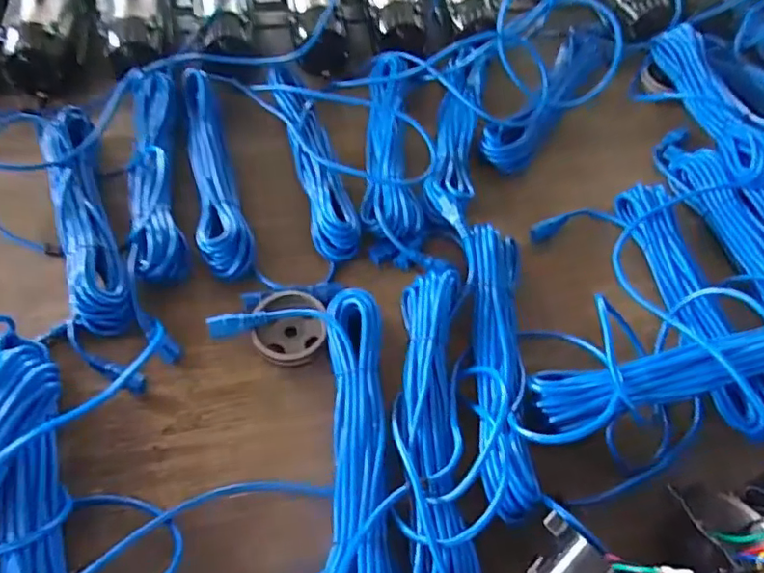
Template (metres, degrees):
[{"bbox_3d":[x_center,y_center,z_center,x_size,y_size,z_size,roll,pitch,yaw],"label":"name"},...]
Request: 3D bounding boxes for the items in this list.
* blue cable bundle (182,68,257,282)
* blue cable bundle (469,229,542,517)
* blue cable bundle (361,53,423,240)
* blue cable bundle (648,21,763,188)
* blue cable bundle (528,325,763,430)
[{"bbox_3d":[-0.233,-0.161,0.755,0.070,0.039,0.344,-15,59,-12],"label":"blue cable bundle"},{"bbox_3d":[0.133,0.072,0.612,0.075,0.051,0.342,4,57,-1],"label":"blue cable bundle"},{"bbox_3d":[0.008,-0.211,0.805,0.074,0.035,0.339,-1,57,-4],"label":"blue cable bundle"},{"bbox_3d":[0.497,-0.282,0.830,0.056,0.081,0.343,-3,57,-5],"label":"blue cable bundle"},{"bbox_3d":[0.324,0.089,0.584,0.345,0.047,0.072,-8,58,-8],"label":"blue cable bundle"}]

